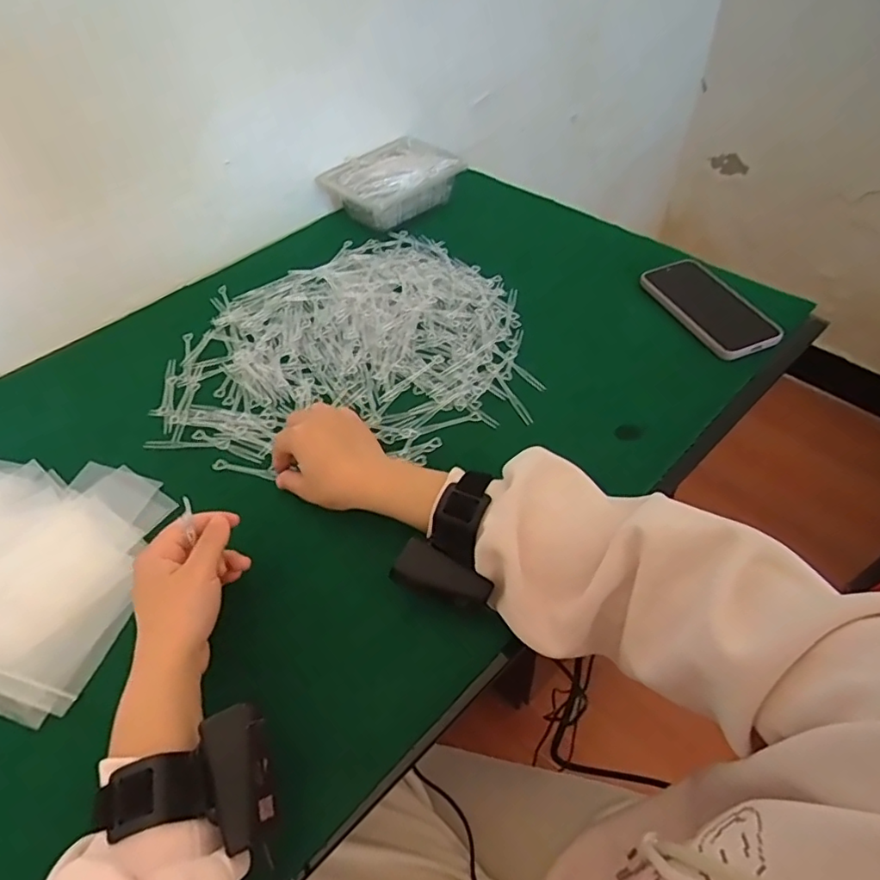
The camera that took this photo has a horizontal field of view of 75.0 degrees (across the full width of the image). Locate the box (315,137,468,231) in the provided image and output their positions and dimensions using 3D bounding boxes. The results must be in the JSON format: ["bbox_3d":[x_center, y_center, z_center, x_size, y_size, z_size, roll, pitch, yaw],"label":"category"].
[{"bbox_3d":[-0.064,-0.370,0.818,0.180,0.060,0.121,-30,54,-20],"label":"box"}]

